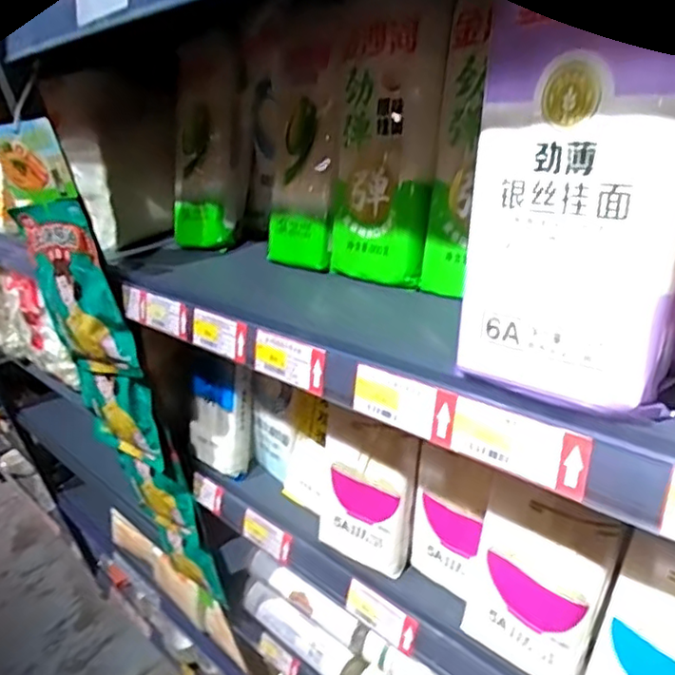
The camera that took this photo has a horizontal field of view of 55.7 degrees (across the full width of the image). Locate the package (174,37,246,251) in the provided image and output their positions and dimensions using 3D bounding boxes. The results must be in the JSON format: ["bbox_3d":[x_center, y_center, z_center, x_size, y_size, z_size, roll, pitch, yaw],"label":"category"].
[{"bbox_3d":[-0.171,-0.243,0.823,0.106,0.255,0.044,2,-1,19],"label":"package"}]

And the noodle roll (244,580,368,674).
[{"bbox_3d":[-0.061,0.439,0.962,0.043,0.046,0.248,-29,34,-35],"label":"noodle roll"}]

